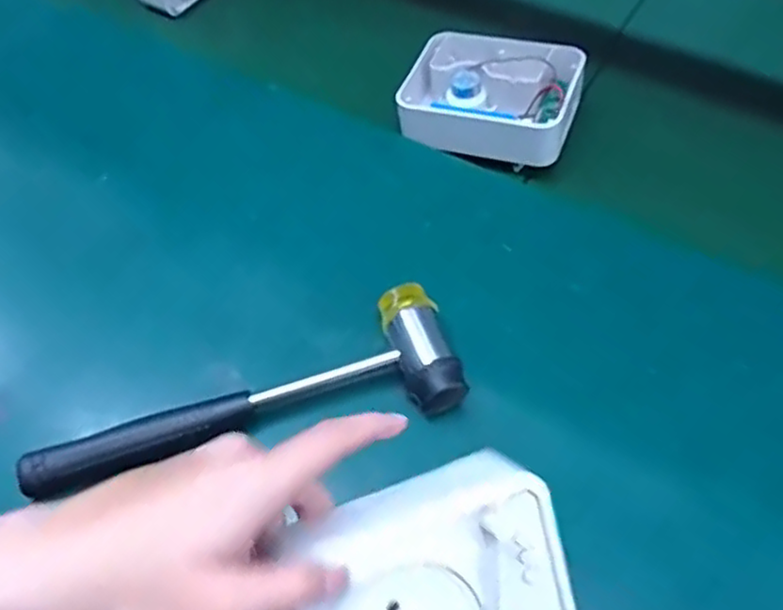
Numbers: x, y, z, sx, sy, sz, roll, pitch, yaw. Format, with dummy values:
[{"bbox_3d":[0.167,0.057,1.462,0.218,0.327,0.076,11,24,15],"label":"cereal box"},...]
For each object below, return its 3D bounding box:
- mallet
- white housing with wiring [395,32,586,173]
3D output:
[{"bbox_3d":[-0.088,0.058,0.407,0.257,0.034,0.082,-15,58,-9],"label":"mallet"},{"bbox_3d":[0.077,-0.162,0.547,0.132,0.051,0.103,16,58,10],"label":"white housing with wiring"}]

